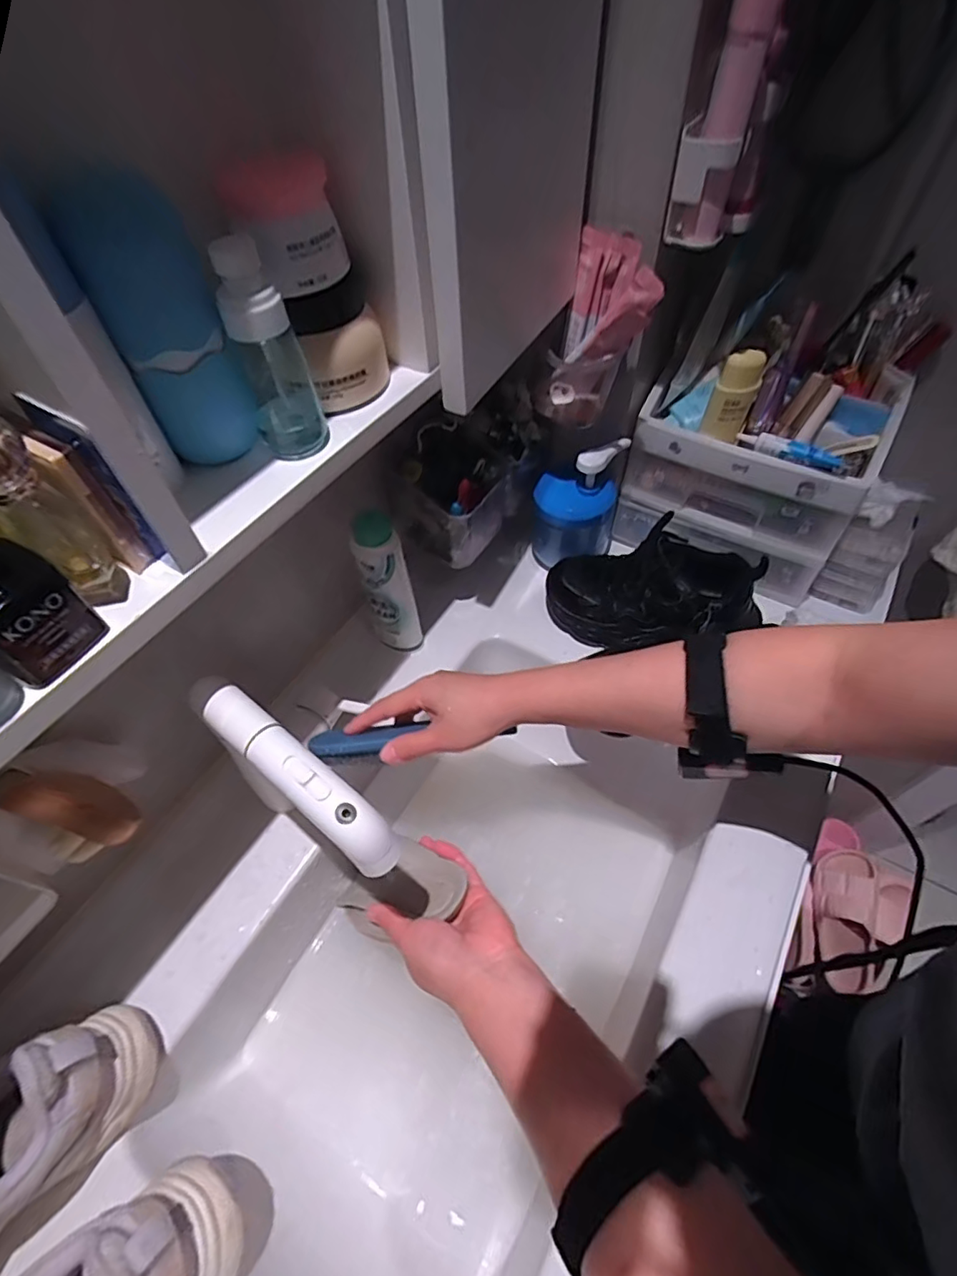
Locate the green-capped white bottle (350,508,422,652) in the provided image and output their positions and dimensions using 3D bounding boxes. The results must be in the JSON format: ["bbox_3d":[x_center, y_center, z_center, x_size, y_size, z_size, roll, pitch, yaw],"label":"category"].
[{"bbox_3d":[-0.091,-0.048,0.558,0.047,0.182,0.038,-16,55,-9],"label":"green-capped white bottle"}]

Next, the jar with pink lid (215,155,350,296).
[{"bbox_3d":[-0.104,-0.225,0.309,0.054,0.047,0.044,-2,54,1],"label":"jar with pink lid"}]

